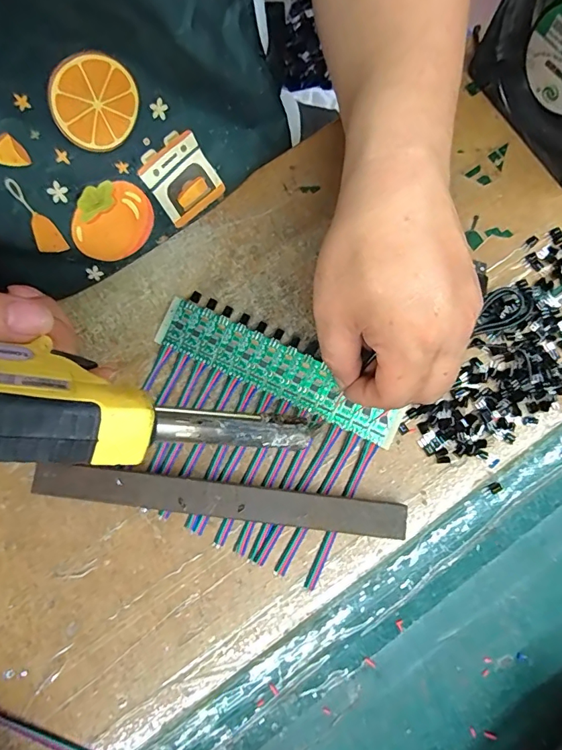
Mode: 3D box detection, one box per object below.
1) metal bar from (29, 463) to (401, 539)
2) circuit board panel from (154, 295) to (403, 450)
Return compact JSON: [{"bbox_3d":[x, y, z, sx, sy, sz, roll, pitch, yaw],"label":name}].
[{"bbox_3d":[-0.035,0.074,0.267,0.212,0.018,0.020,8,80,1],"label":"metal bar"},{"bbox_3d":[-0.002,-0.001,0.285,0.162,0.006,0.032,28,80,4],"label":"circuit board panel"}]

